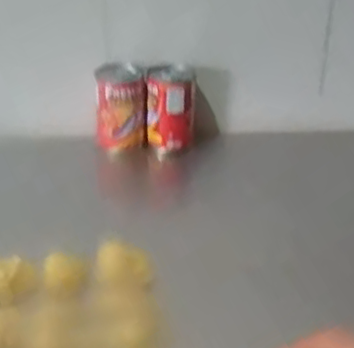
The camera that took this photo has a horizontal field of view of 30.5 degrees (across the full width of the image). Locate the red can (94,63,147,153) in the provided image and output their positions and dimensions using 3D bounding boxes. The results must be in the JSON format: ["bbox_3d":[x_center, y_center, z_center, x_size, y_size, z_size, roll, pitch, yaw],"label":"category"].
[{"bbox_3d":[-0.059,-0.072,0.694,0.052,0.084,0.049,1,30,0],"label":"red can"}]

